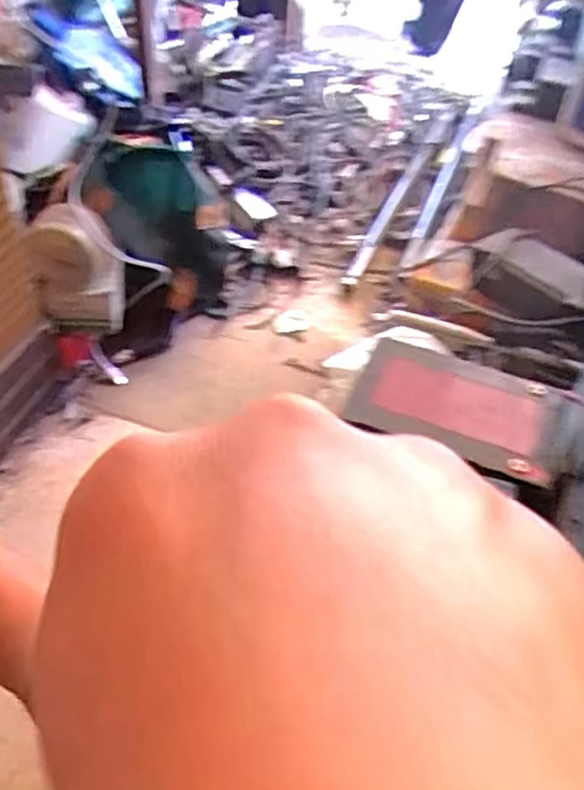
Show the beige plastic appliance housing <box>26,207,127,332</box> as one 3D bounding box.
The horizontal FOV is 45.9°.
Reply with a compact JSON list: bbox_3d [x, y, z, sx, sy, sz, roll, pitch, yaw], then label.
[{"bbox_3d":[-0.237,-0.137,0.772,0.090,0.128,0.075,-7,49,-10],"label":"beige plastic appliance housing"}]

